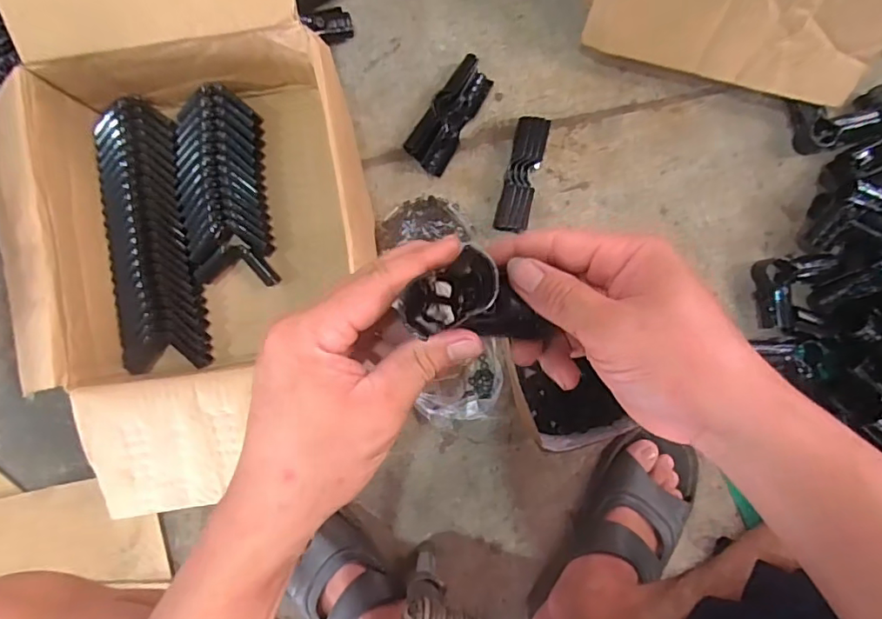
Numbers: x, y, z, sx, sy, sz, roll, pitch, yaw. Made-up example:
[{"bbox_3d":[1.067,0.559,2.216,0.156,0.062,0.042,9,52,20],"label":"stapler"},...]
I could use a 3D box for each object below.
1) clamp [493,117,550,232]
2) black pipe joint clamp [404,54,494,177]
[{"bbox_3d":[0.093,-0.154,0.622,0.036,0.036,0.131,14,89,1],"label":"clamp"},{"bbox_3d":[0.010,-0.227,0.630,0.049,0.034,0.134,31,89,1],"label":"black pipe joint clamp"}]

